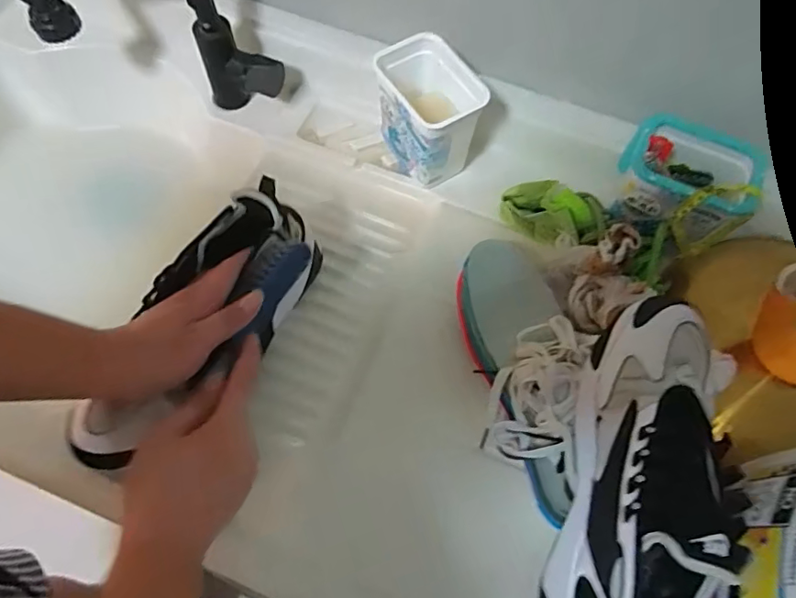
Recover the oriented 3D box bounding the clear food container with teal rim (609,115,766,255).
[{"bbox_3d":[0.298,-0.120,0.560,0.113,0.085,0.097,16,65,4],"label":"clear food container with teal rim"}]

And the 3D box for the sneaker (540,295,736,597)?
[{"bbox_3d":[0.191,0.138,0.402,0.094,0.113,0.269,9,78,1],"label":"sneaker"}]

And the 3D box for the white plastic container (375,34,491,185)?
[{"bbox_3d":[0.034,-0.205,0.617,0.091,0.133,0.118,-26,69,-15],"label":"white plastic container"}]

